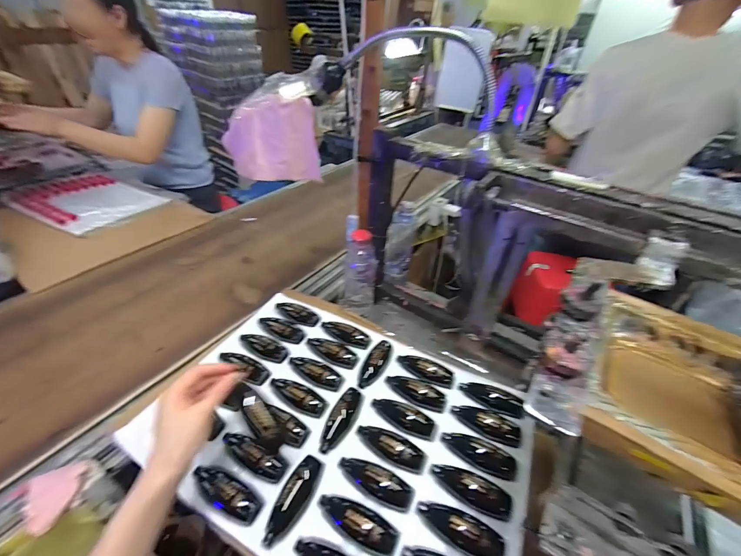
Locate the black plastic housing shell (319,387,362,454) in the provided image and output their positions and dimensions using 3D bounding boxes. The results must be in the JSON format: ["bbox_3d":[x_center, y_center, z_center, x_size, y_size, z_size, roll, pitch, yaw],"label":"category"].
[{"bbox_3d":[-0.044,0.211,0.483,0.039,0.014,0.101,16,41,15],"label":"black plastic housing shell"}]

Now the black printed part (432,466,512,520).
[{"bbox_3d":[0.131,0.274,0.417,0.100,0.012,0.039,19,42,18],"label":"black printed part"}]

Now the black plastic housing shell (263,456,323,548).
[{"bbox_3d":[-0.098,0.278,0.406,0.035,0.016,0.100,20,42,19],"label":"black plastic housing shell"}]

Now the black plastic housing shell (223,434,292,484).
[{"bbox_3d":[-0.161,0.240,0.436,0.103,0.028,0.035,20,42,19],"label":"black plastic housing shell"}]

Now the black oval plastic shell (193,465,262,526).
[{"bbox_3d":[-0.186,0.270,0.406,0.102,0.025,0.037,21,43,20],"label":"black oval plastic shell"}]

